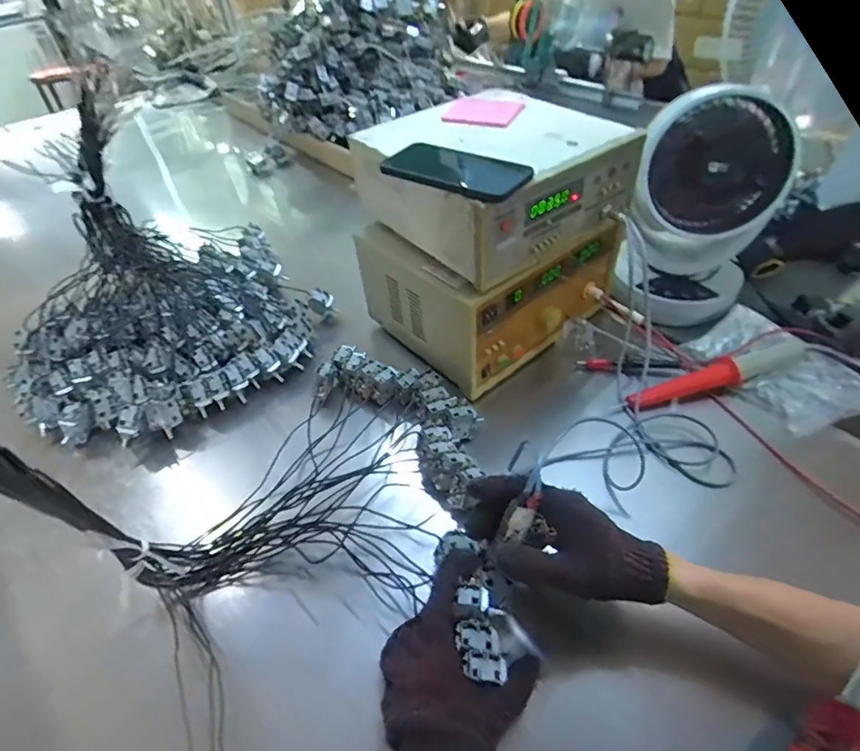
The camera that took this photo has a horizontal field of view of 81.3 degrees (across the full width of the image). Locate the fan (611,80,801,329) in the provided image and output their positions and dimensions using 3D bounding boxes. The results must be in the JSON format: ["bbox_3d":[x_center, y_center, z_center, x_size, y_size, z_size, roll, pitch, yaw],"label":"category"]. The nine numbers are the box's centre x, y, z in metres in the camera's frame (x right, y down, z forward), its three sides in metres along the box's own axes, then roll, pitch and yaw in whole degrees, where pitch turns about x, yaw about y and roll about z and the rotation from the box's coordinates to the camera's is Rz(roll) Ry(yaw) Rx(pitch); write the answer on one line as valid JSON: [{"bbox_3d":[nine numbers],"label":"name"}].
[{"bbox_3d":[0.407,-0.257,0.759,0.191,0.275,0.263,16,49,18],"label":"fan"}]

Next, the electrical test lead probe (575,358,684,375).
[{"bbox_3d":[0.293,-0.015,0.739,0.140,0.017,0.020,2,46,6],"label":"electrical test lead probe"}]

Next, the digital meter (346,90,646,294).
[{"bbox_3d":[0.074,-0.272,0.670,0.298,0.118,0.283,-28,51,-21],"label":"digital meter"}]

